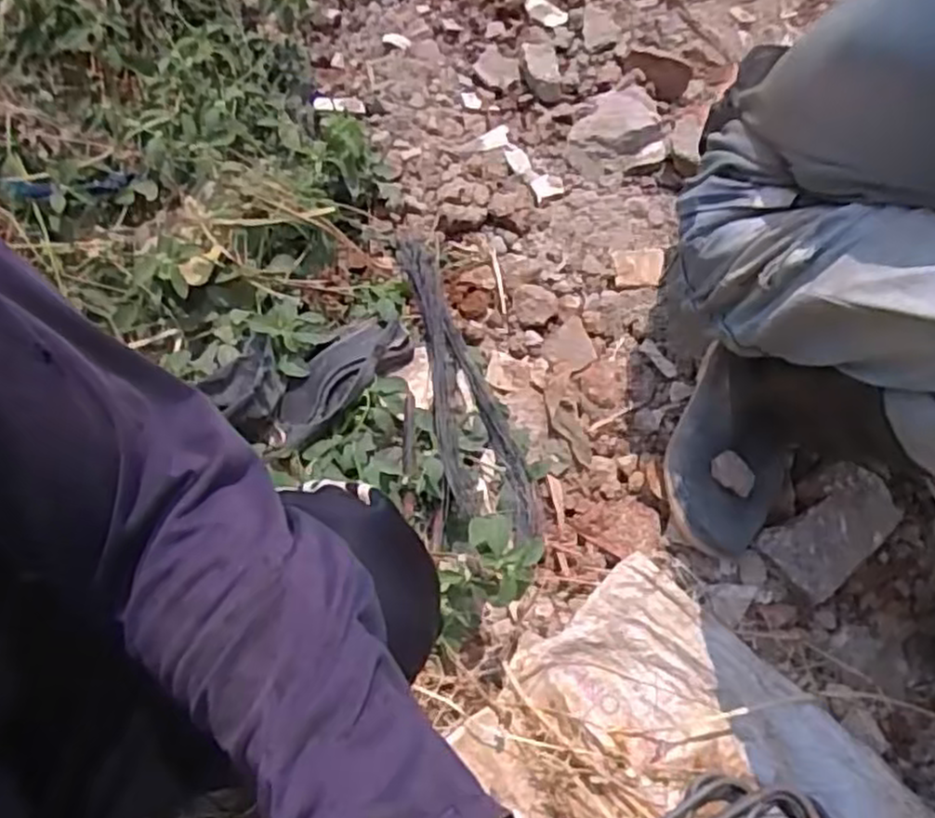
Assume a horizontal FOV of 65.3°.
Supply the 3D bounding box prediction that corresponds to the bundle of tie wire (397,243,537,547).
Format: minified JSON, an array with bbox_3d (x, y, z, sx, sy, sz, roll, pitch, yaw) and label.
[{"bbox_3d":[-0.014,-0.049,0.807,0.087,0.056,0.428,-13,62,-7],"label":"bundle of tie wire"}]

